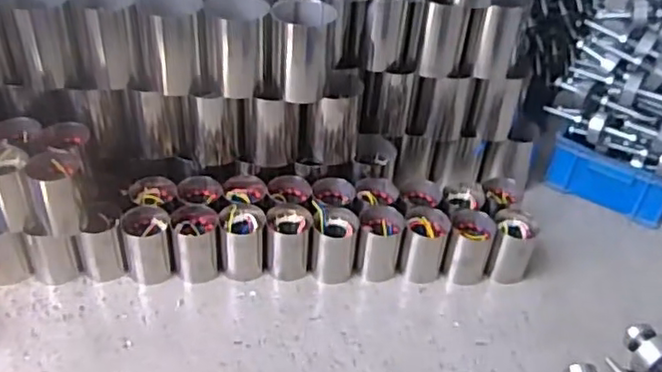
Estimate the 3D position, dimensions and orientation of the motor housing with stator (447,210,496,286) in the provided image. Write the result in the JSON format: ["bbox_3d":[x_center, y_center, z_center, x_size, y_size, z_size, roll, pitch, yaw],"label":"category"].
[{"bbox_3d":[0.285,0.131,1.313,0.086,0.131,0.088,11,39,10],"label":"motor housing with stator"}]

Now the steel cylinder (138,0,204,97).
[{"bbox_3d":[-0.305,-0.279,1.225,0.111,0.180,0.104,-2,39,-5],"label":"steel cylinder"}]

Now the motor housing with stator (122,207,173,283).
[{"bbox_3d":[-0.352,0.117,1.233,0.088,0.130,0.084,-8,40,-13],"label":"motor housing with stator"}]

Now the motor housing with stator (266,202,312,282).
[{"bbox_3d":[-0.085,0.116,1.298,0.090,0.127,0.108,2,38,-2],"label":"motor housing with stator"}]

